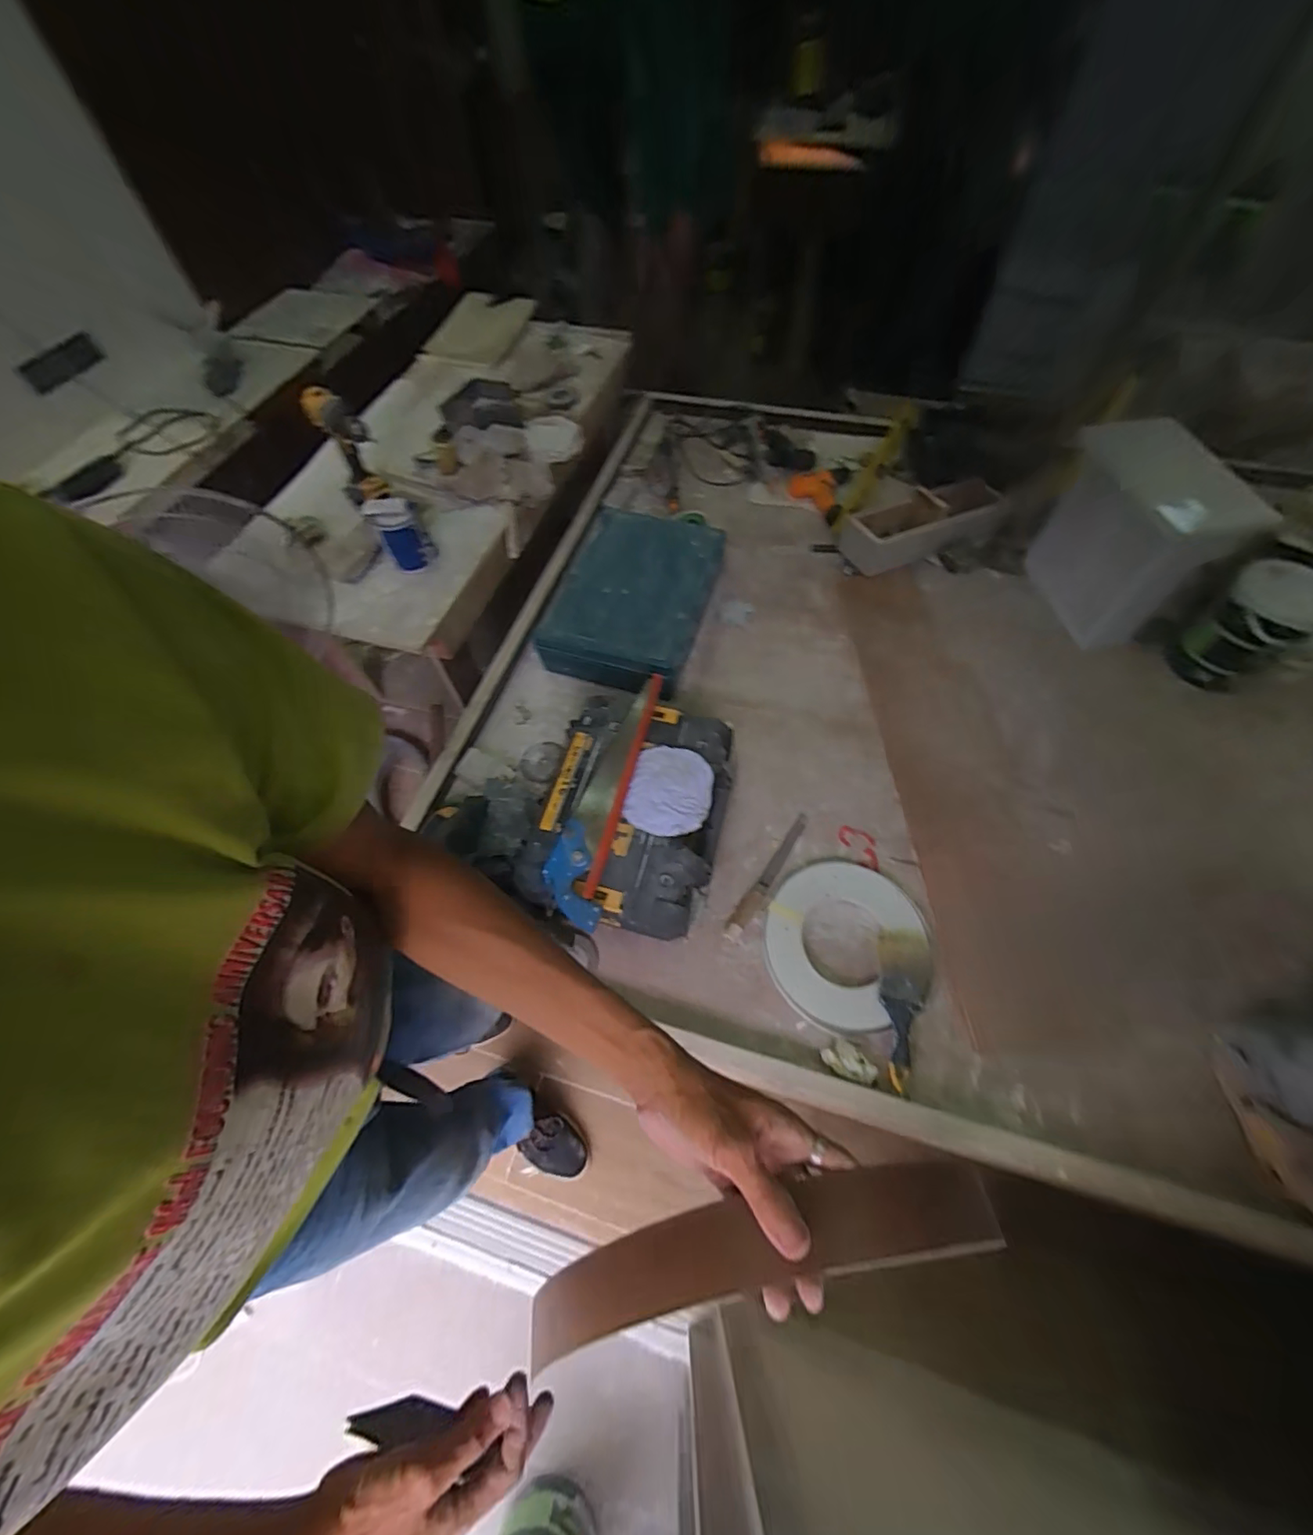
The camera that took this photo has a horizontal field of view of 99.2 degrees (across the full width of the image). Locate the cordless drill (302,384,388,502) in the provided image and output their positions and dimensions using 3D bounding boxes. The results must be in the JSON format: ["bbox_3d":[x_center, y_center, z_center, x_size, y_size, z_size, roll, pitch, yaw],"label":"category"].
[{"bbox_3d":[-0.652,-0.674,1.186,0.089,0.194,0.180,-32,64,-15],"label":"cordless drill"}]

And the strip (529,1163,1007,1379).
[{"bbox_3d":[0.050,0.293,0.339,0.270,0.046,0.050,-21,60,7],"label":"strip"}]

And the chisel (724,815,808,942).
[{"bbox_3d":[0.212,0.198,1.039,0.034,0.020,0.288,33,66,19],"label":"chisel"}]

